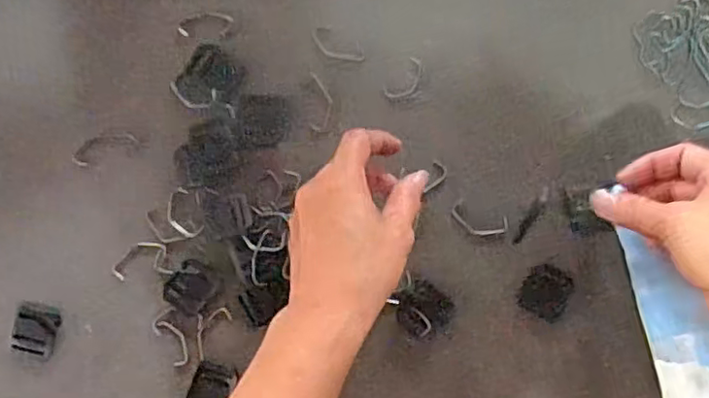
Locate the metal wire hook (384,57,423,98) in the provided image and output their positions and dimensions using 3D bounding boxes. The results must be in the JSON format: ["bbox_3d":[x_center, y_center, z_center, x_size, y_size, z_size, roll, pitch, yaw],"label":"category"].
[{"bbox_3d":[0.036,-0.081,0.420,0.017,0.004,0.033,41,90,2],"label":"metal wire hook"}]

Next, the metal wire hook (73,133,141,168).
[{"bbox_3d":[-0.171,-0.036,0.420,0.047,0.004,0.017,-21,88,1],"label":"metal wire hook"}]

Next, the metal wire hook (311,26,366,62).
[{"bbox_3d":[-0.011,-0.104,0.418,0.039,0.004,0.018,27,90,2],"label":"metal wire hook"}]

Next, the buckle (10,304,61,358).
[{"bbox_3d":[-0.216,0.090,0.417,0.026,0.011,0.035,14,89,-1],"label":"buckle"}]

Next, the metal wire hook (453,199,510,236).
[{"bbox_3d":[0.085,0.015,0.418,0.039,0.004,0.019,22,90,2],"label":"metal wire hook"}]

